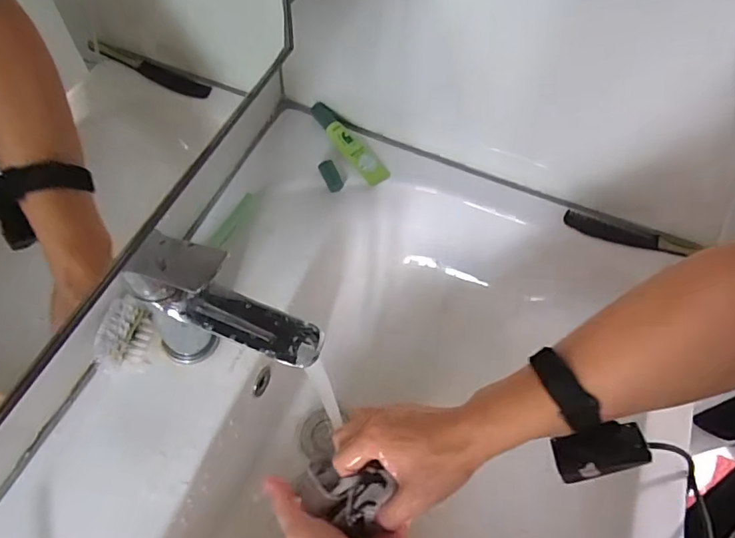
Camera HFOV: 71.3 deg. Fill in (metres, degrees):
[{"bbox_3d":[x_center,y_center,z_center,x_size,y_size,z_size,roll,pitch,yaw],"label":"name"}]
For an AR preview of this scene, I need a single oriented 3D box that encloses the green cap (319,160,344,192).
[{"bbox_3d":[-0.040,-0.102,0.557,0.016,0.012,0.035,-27,88,-19],"label":"green cap"}]

